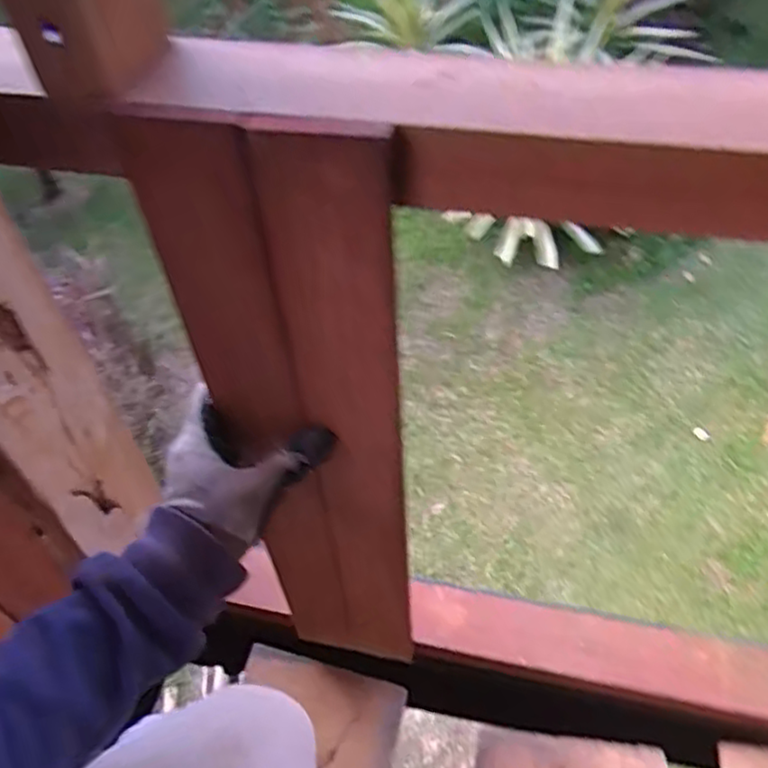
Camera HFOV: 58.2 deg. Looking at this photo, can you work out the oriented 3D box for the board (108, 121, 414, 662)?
[{"bbox_3d":[-0.046,0.091,0.544,0.145,0.633,0.027,4,50,10],"label":"board"}]

